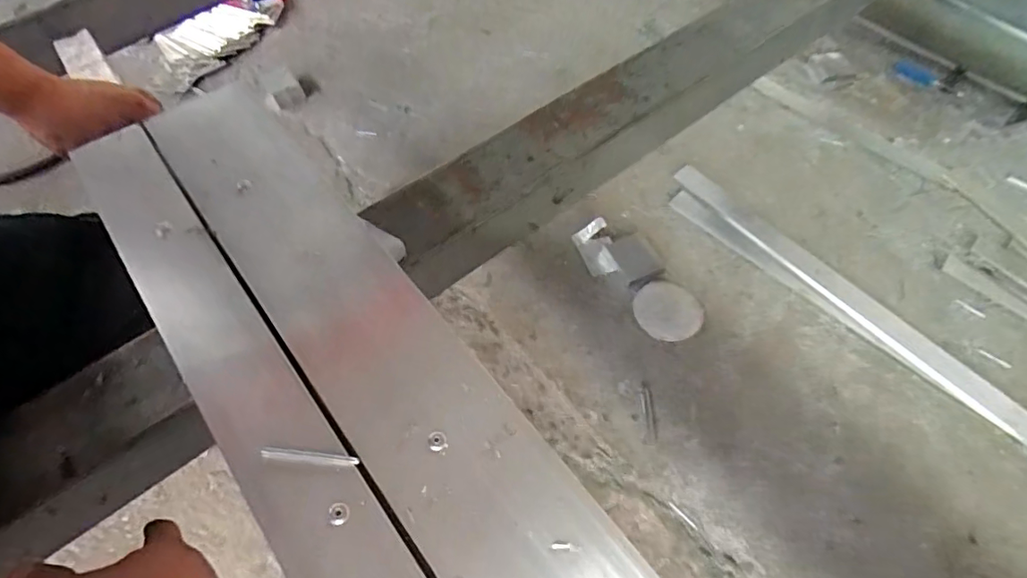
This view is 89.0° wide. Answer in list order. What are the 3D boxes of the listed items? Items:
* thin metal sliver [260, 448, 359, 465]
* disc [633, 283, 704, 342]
[{"bbox_3d":[-0.106,0.087,0.272,0.051,0.004,0.005,6,59,2],"label":"thin metal sliver"},{"bbox_3d":[0.267,0.037,0.907,0.098,0.014,0.114,-41,63,0],"label":"disc"}]

